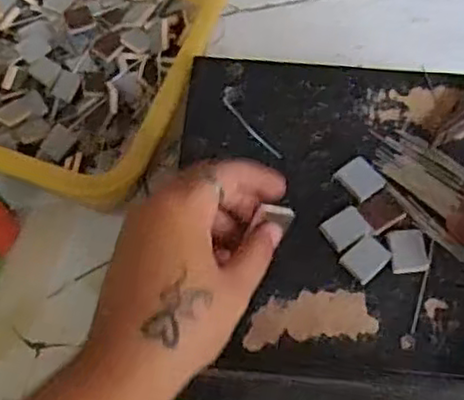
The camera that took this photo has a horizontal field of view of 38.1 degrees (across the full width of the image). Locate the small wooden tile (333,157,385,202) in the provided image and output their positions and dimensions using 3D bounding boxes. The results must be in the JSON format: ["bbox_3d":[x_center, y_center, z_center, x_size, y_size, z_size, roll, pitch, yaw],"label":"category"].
[{"bbox_3d":[0.078,-0.014,0.405,0.023,0.004,0.025,-35,69,-16],"label":"small wooden tile"}]

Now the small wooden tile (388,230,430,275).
[{"bbox_3d":[0.103,0.029,0.389,0.021,0.004,0.026,-4,64,-2],"label":"small wooden tile"}]

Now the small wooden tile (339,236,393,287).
[{"bbox_3d":[0.078,0.033,0.388,0.025,0.004,0.020,-39,70,-17],"label":"small wooden tile"}]

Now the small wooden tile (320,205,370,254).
[{"bbox_3d":[0.067,0.016,0.394,0.026,0.004,0.020,-32,68,-15],"label":"small wooden tile"}]

